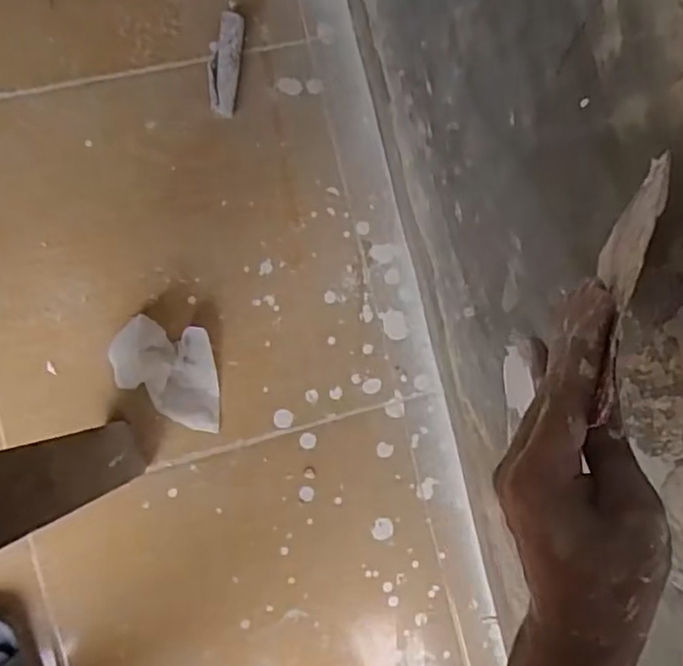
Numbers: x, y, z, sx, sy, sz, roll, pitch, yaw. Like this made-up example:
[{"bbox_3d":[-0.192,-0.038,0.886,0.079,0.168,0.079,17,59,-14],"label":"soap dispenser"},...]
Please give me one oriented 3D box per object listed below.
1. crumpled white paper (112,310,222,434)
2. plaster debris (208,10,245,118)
[{"bbox_3d":[-0.169,0.037,0.676,0.134,0.034,0.094,33,84,-8],"label":"crumpled white paper"},{"bbox_3d":[-0.122,-0.280,0.688,0.031,0.024,0.101,7,88,-9],"label":"plaster debris"}]

